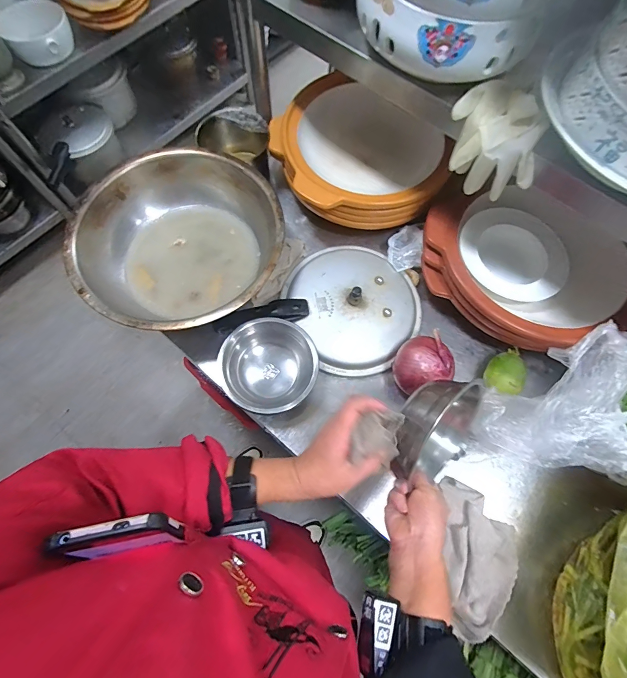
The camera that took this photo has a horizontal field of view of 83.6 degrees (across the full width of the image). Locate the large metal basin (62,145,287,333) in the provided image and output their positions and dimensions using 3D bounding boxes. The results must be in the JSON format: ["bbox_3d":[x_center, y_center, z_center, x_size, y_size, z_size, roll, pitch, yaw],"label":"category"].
[{"bbox_3d":[-0.248,-0.178,0.693,0.372,0.124,0.367,0,71,-1],"label":"large metal basin"}]

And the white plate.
[{"bbox_3d":[0.385,-0.167,0.674,0.199,0.023,0.174,35,74,11],"label":"white plate"}]

